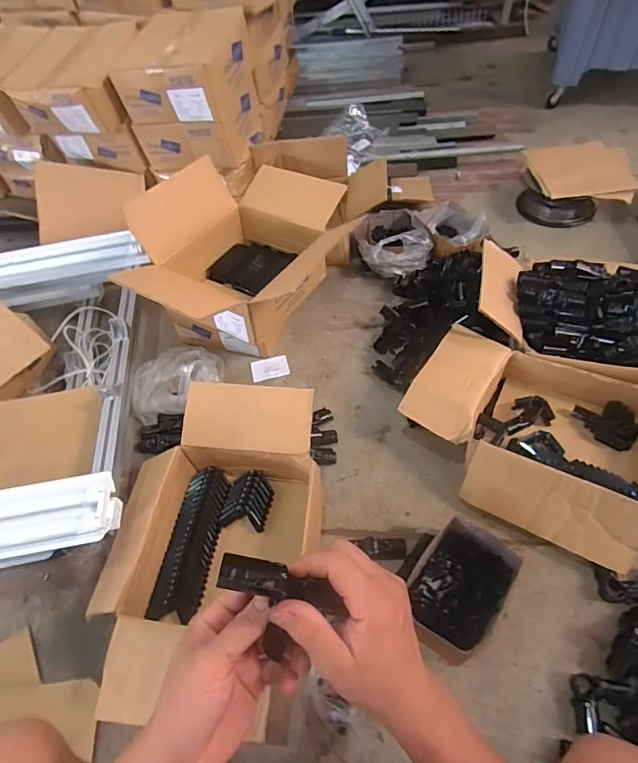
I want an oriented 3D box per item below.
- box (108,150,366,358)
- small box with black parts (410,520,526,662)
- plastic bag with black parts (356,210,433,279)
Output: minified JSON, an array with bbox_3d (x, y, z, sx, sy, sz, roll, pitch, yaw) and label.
[{"bbox_3d":[-0.172,-0.312,1.097,0.363,0.316,0.484,32,62,26],"label":"box"},{"bbox_3d":[0.240,0.354,0.762,0.144,0.085,0.190,31,62,26],"label":"small box with black parts"},{"bbox_3d":[0.216,-0.413,1.299,0.204,0.114,0.221,-3,52,3],"label":"plastic bag with black parts"}]

